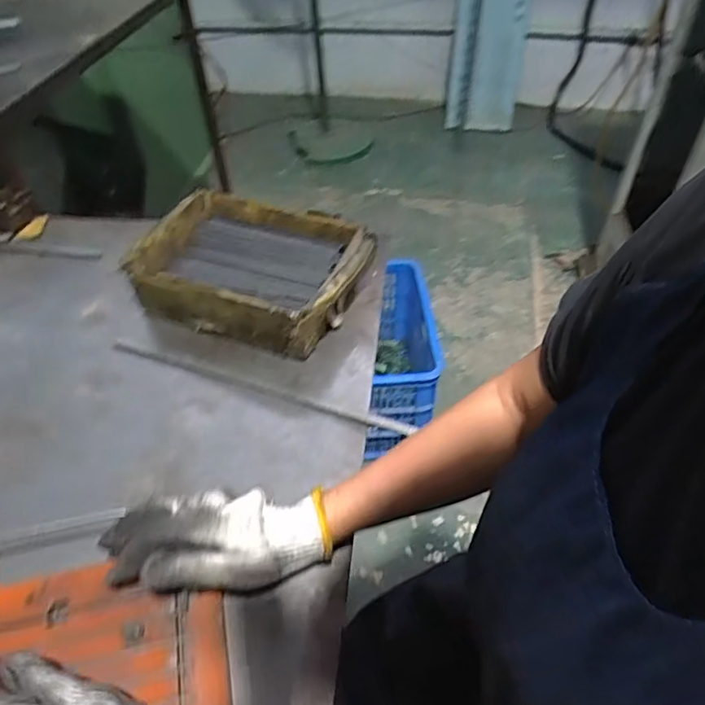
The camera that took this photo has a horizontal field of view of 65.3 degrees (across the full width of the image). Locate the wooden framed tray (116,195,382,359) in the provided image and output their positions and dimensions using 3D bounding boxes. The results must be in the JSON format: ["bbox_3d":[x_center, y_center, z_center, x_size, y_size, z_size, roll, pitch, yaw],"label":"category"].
[{"bbox_3d":[-0.118,-0.093,0.665,0.256,0.093,0.183,13,49,13],"label":"wooden framed tray"}]

